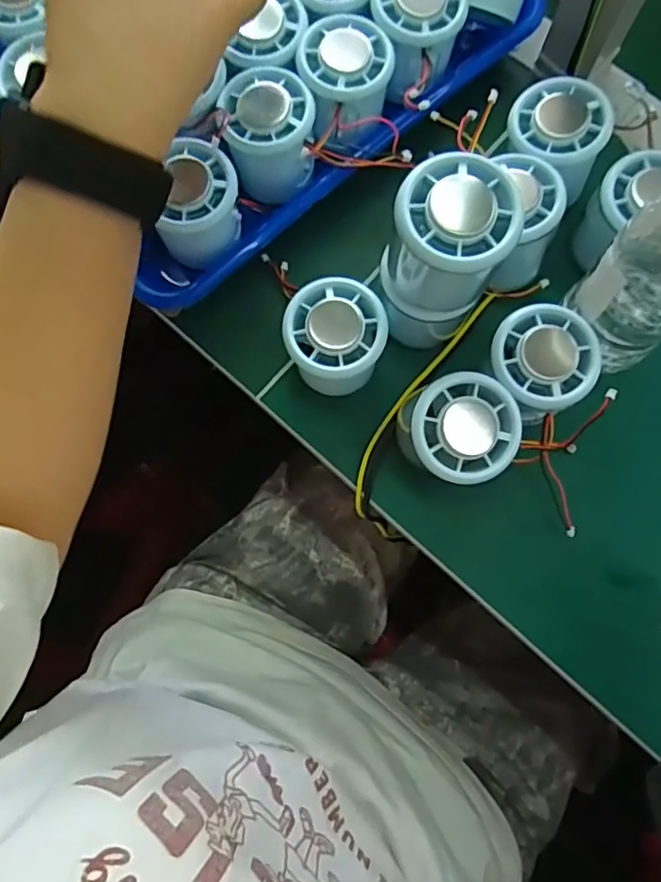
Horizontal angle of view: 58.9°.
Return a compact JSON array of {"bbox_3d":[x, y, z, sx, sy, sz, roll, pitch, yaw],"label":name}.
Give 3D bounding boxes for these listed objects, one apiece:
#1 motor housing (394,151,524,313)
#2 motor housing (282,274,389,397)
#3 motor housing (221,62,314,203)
[{"bbox_3d":[0.058,-0.098,0.289,0.055,0.059,0.054,0,78,0],"label":"motor housing"},{"bbox_3d":[0.004,-0.057,0.347,0.061,0.059,0.058,-3,78,-1],"label":"motor housing"},{"bbox_3d":[-0.036,-0.187,0.361,0.053,0.049,0.058,-9,78,-2],"label":"motor housing"}]

